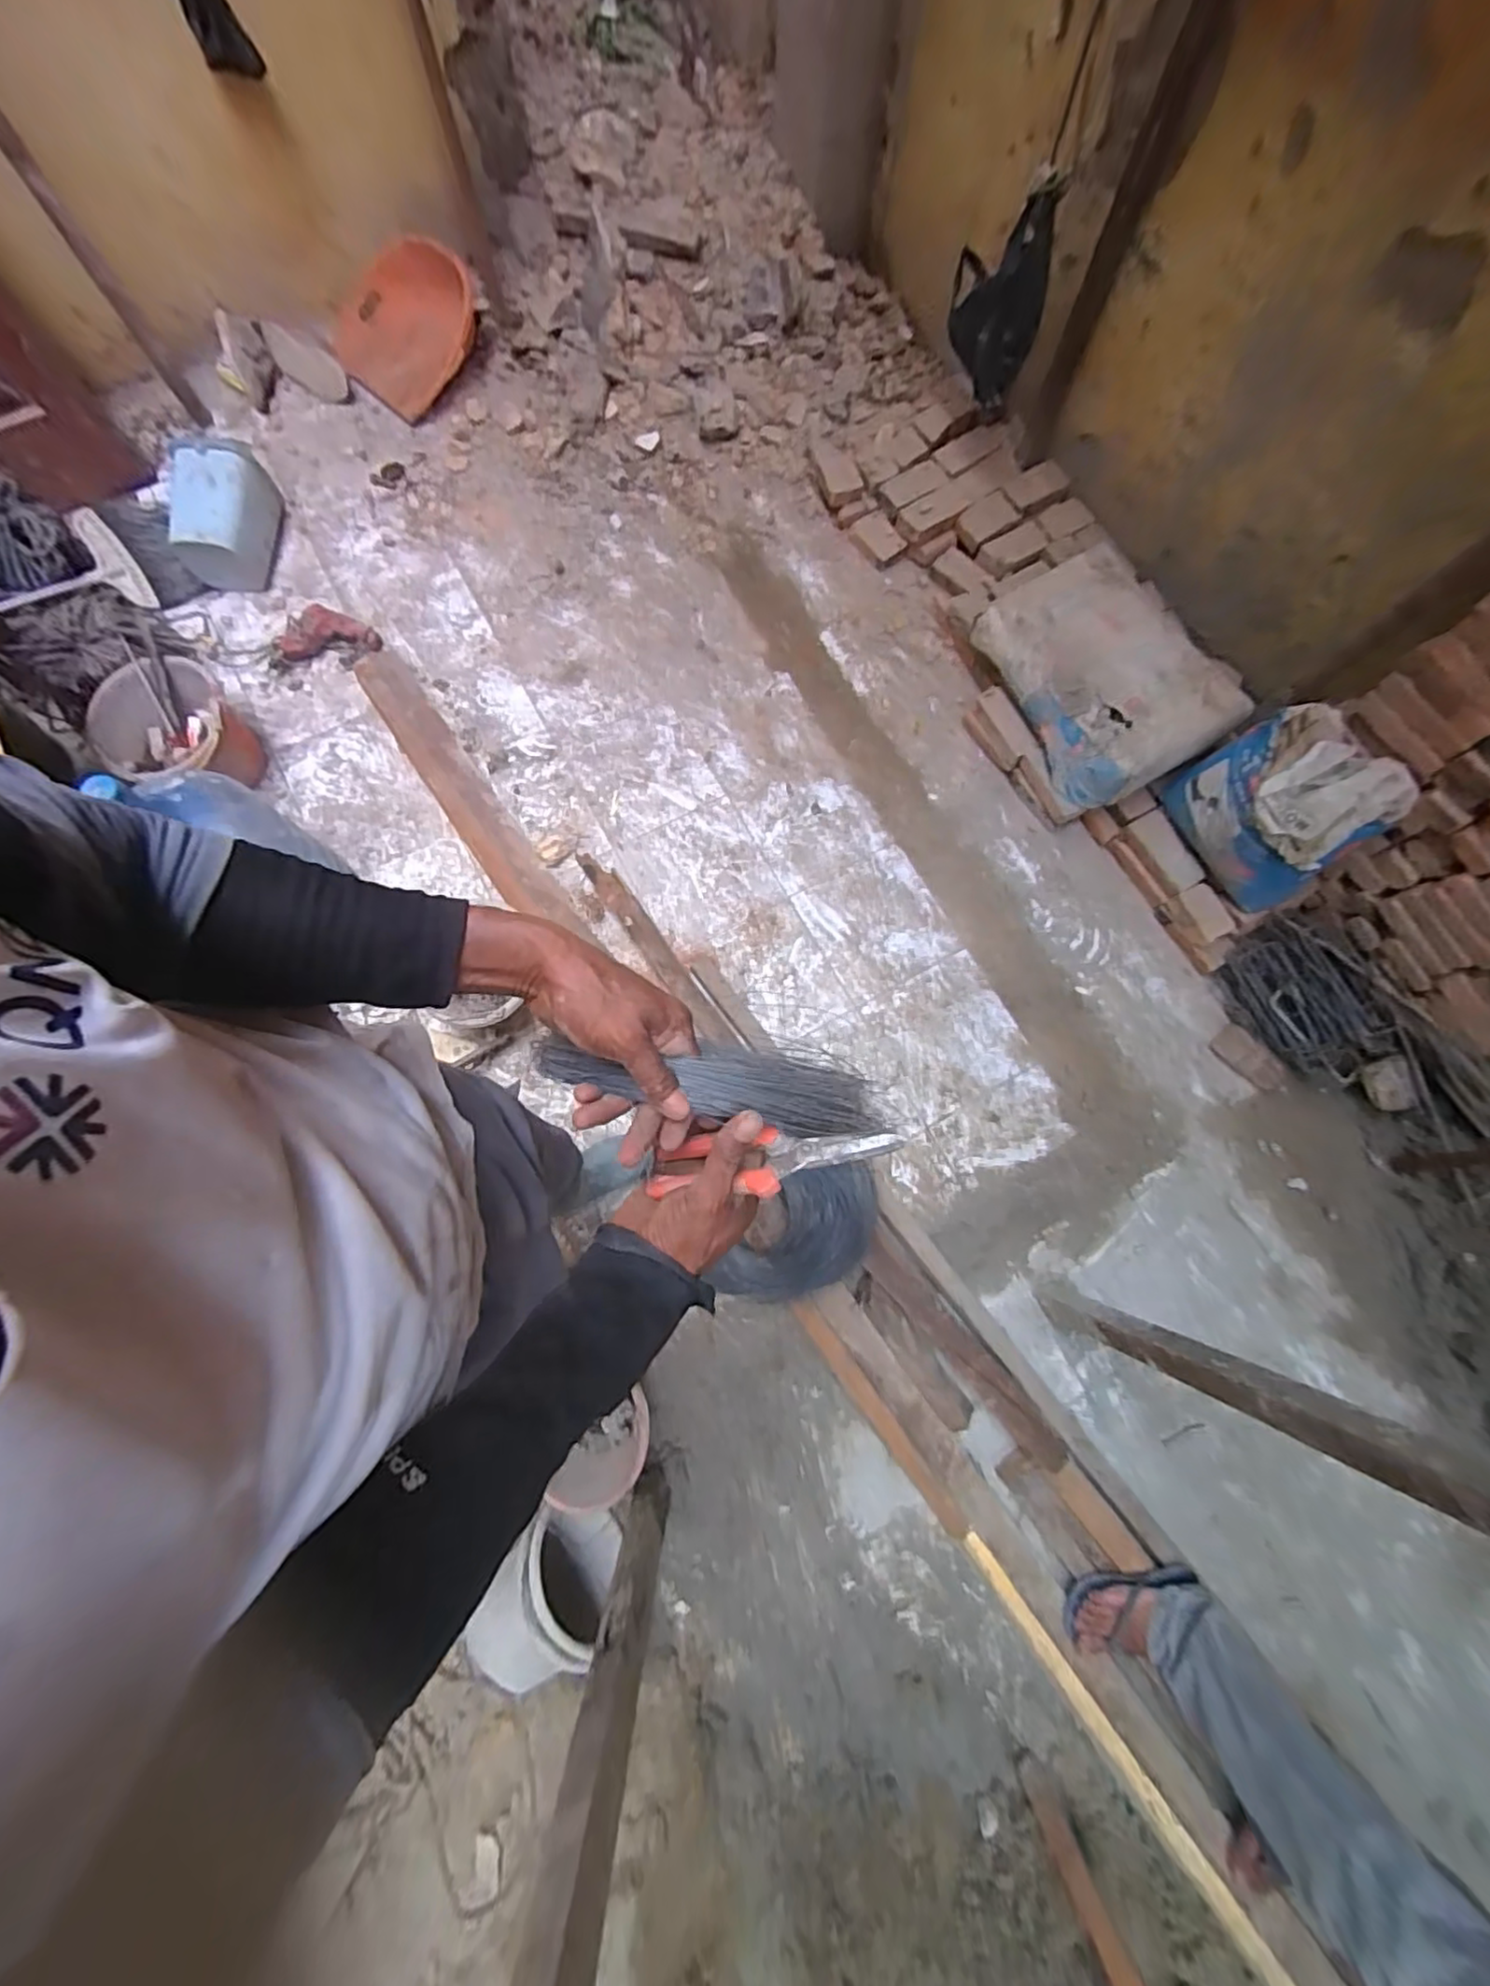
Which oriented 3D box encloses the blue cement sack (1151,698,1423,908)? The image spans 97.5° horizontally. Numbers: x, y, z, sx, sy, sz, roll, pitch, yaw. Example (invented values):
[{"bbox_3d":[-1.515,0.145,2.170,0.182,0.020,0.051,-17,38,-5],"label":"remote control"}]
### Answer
[{"bbox_3d":[1.037,-0.356,1.285,0.194,0.287,0.334,-29,79,-8],"label":"blue cement sack"}]

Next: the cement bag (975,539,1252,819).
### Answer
[{"bbox_3d":[0.780,-0.702,1.431,0.368,0.151,0.525,-30,80,-8],"label":"cement bag"}]

